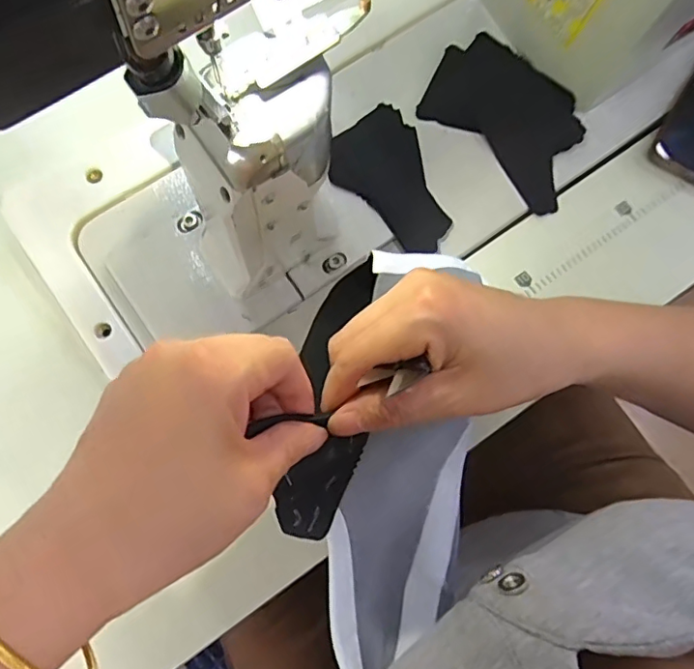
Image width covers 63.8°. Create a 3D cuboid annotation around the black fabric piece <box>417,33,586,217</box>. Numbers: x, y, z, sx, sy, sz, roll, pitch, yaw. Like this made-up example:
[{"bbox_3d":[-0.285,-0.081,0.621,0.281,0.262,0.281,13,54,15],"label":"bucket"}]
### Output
[{"bbox_3d":[0.128,-0.170,0.433,0.134,0.010,0.090,41,82,1],"label":"black fabric piece"}]

